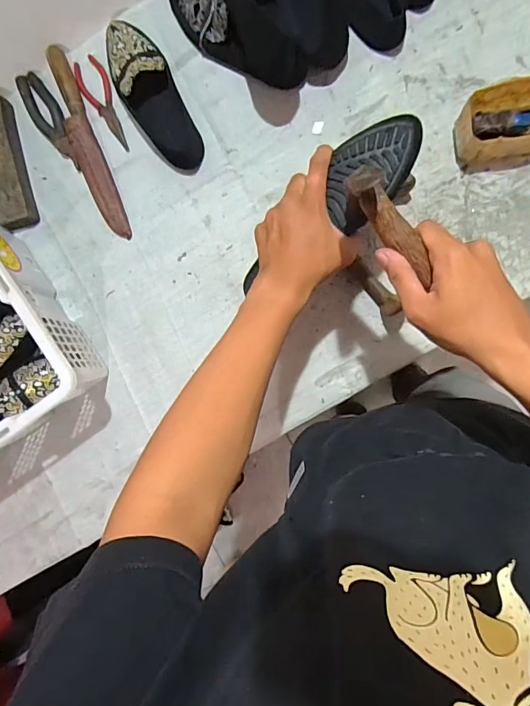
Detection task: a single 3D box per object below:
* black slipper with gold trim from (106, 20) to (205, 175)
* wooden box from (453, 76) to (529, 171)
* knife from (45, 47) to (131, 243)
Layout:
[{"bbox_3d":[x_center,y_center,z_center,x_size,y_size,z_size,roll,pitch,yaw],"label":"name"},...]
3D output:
[{"bbox_3d":[-0.166,-0.376,0.631,0.083,0.052,0.233,-28,100,7],"label":"black slipper with gold trim"},{"bbox_3d":[0.324,-0.302,0.564,0.128,0.066,0.080,-6,90,7],"label":"wooden box"},{"bbox_3d":[-0.273,-0.313,0.650,0.043,0.043,0.284,-20,88,7],"label":"knife"}]

